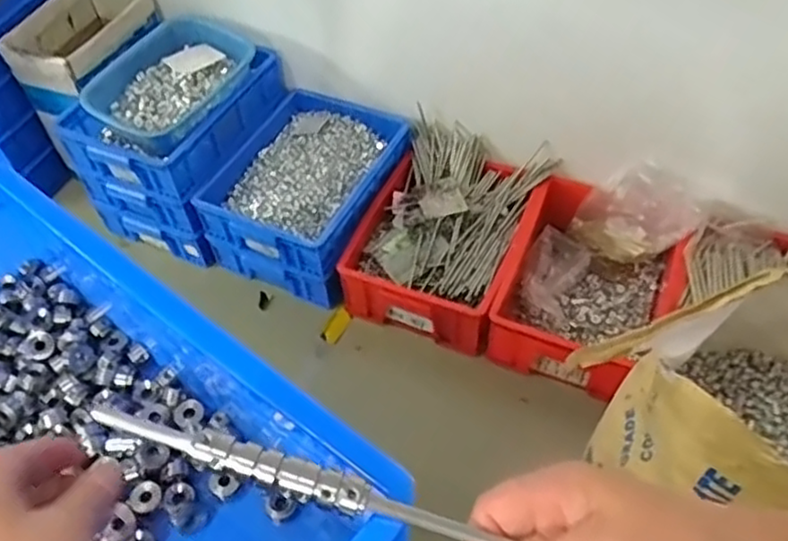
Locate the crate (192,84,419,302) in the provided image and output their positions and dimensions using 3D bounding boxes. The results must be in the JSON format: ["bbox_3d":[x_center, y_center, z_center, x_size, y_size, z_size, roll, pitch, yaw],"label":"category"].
[{"bbox_3d":[-0.187,-0.180,1.617,0.342,0.178,0.466,16,53,16],"label":"crate"}]

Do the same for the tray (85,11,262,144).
[{"bbox_3d":[-0.504,-0.423,1.561,0.269,0.084,0.350,17,53,17],"label":"tray"}]

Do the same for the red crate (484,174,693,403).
[{"bbox_3d":[0.390,0.034,1.414,0.318,0.213,0.405,20,54,18],"label":"red crate"}]

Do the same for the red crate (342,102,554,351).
[{"bbox_3d":[0.112,-0.097,1.534,0.340,0.171,0.489,19,53,17],"label":"red crate"}]

